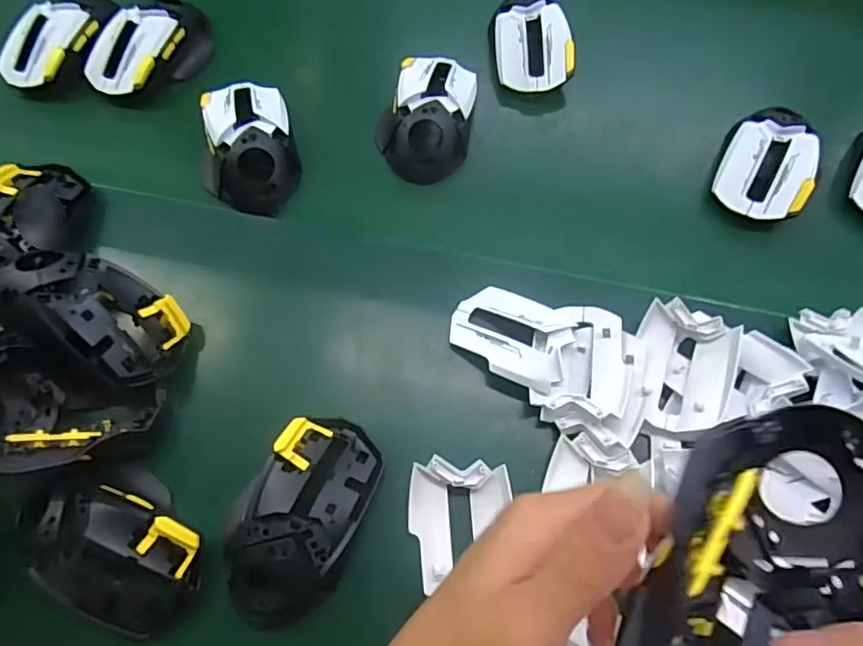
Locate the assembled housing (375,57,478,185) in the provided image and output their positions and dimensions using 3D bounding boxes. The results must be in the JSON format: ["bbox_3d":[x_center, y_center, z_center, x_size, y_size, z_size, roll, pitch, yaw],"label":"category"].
[{"bbox_3d":[-0.004,-0.168,0.463,0.073,0.037,0.113,5,64,5],"label":"assembled housing"}]

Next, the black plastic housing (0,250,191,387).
[{"bbox_3d":[-0.210,-0.004,0.362,0.107,0.039,0.063,40,51,-18],"label":"black plastic housing"}]

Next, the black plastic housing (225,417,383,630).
[{"bbox_3d":[-0.077,0.109,0.331,0.070,0.028,0.114,19,66,11],"label":"black plastic housing"}]

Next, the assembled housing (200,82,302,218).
[{"bbox_3d":[-0.143,-0.140,0.451,0.070,0.044,0.116,-13,64,-4],"label":"assembled housing"}]

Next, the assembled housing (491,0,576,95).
[{"bbox_3d":[0.087,-0.239,0.499,0.065,0.041,0.096,1,64,2],"label":"assembled housing"}]

